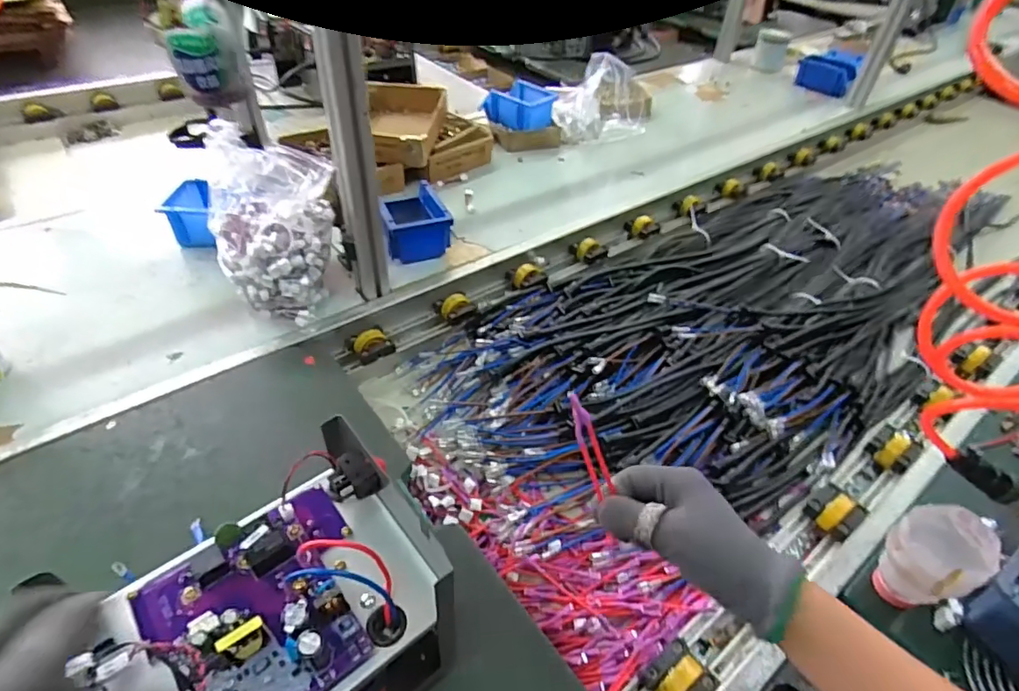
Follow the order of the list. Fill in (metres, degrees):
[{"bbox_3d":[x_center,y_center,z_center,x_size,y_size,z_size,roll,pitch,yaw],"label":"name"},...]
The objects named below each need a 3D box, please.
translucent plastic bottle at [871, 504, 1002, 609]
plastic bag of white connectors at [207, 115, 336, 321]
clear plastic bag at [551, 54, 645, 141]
[{"bbox_3d":[0.367,0.194,0.486,0.065,0.110,0.064,-22,50,-25],"label":"translucent plastic bottle"},{"bbox_3d":[-0.325,-0.155,0.725,0.156,0.184,0.141,10,44,5],"label":"plastic bag of white connectors"},{"bbox_3d":[0.208,-0.547,1.215,0.205,0.171,0.131,7,44,2],"label":"clear plastic bag"}]

